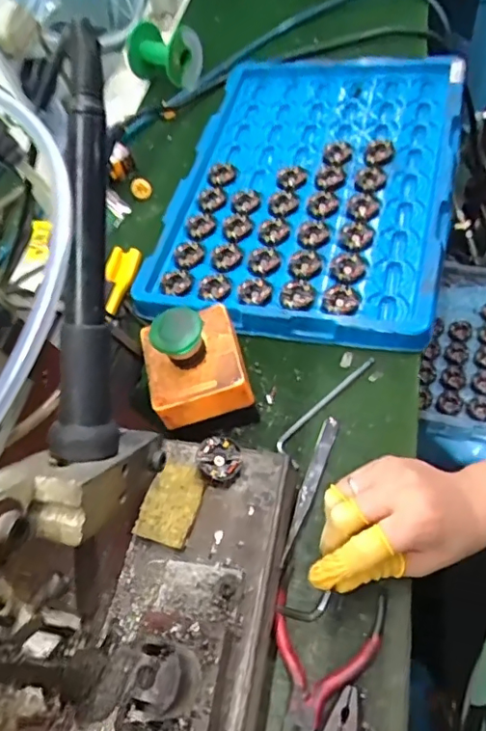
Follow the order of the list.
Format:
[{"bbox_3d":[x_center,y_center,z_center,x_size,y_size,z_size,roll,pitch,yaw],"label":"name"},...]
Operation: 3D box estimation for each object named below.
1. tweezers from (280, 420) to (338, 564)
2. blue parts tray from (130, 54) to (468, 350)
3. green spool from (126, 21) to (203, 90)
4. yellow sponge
[{"bbox_3d":[0.050,0.089,0.400,0.012,0.013,0.114,14,64,20],"label":"tweezers"},{"bbox_3d":[0.072,-0.201,0.556,0.275,0.037,0.393,8,62,17],"label":"blue parts tray"},{"bbox_3d":[-0.105,-0.411,0.712,0.098,0.055,0.070,36,72,28],"label":"green spool"},{"bbox_3d":[-0.048,0.092,0.364,0.035,0.007,0.054,10,62,18],"label":"yellow sponge"}]

